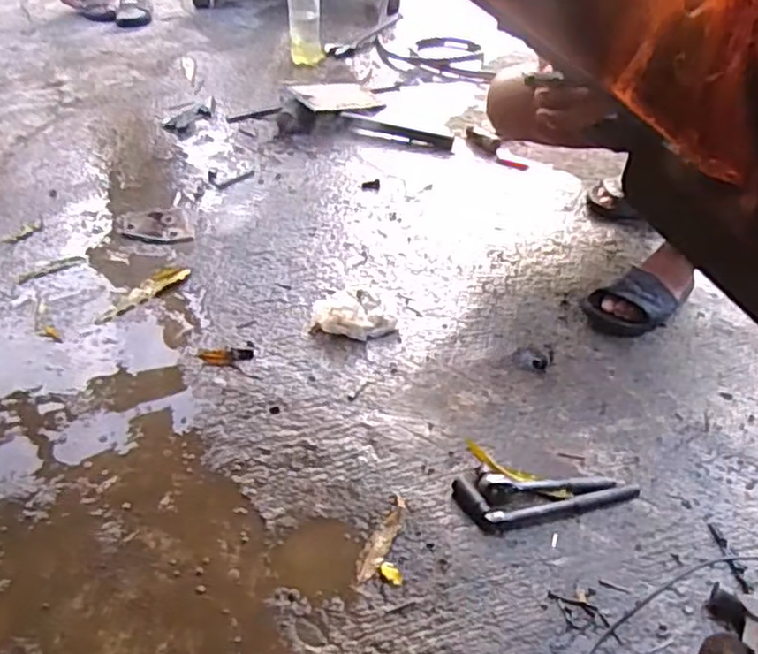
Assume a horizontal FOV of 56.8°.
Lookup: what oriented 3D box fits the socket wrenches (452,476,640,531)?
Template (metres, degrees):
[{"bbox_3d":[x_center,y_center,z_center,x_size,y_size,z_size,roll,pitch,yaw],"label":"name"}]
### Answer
[{"bbox_3d":[0.229,0.234,0.935,0.252,0.026,0.075,1,40,0],"label":"socket wrenches"}]

